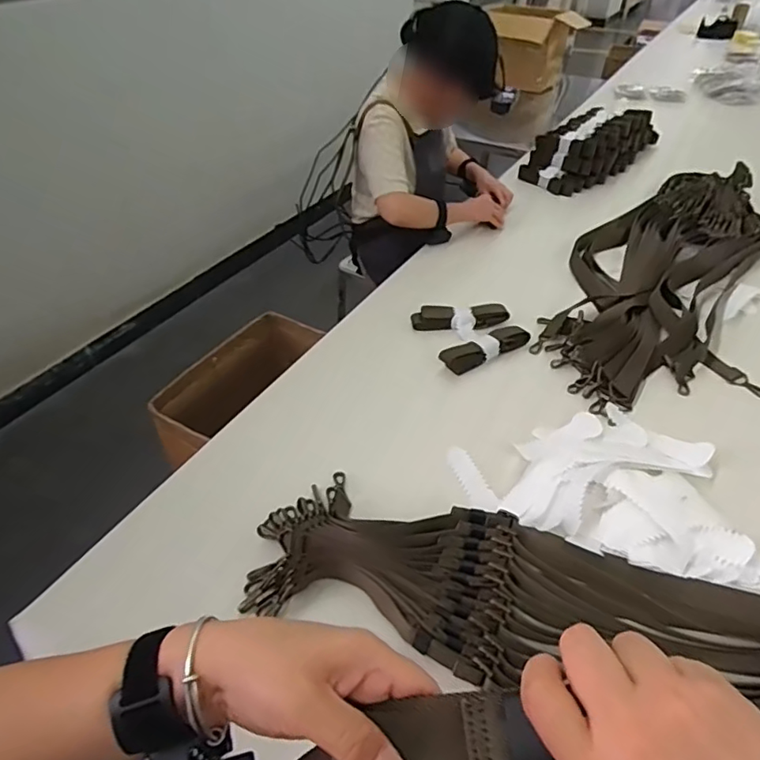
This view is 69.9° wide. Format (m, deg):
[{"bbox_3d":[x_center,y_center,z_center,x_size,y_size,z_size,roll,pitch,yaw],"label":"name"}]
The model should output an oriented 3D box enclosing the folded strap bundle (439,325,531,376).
[{"bbox_3d":[0.205,-0.067,1.049,0.193,0.030,0.058,-26,47,-24],"label":"folded strap bundle"}]

